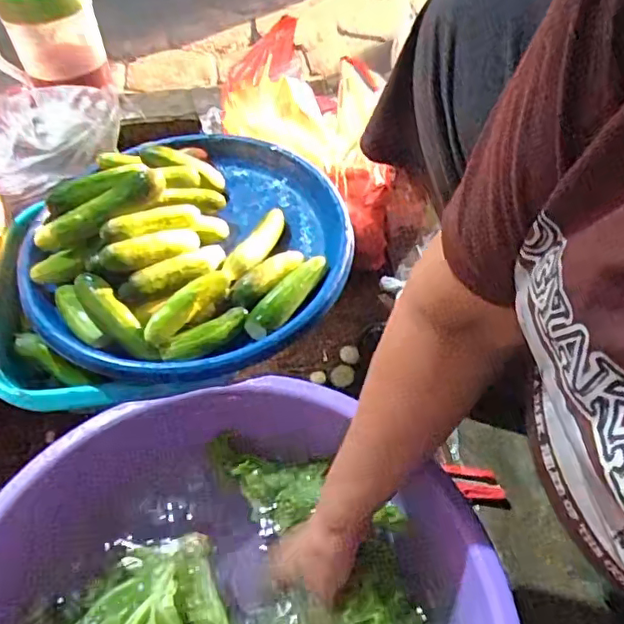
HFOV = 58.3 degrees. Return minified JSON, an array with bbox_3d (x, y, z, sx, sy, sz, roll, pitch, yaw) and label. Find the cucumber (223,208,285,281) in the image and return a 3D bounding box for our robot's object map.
[{"bbox_3d":[-0.064,-0.079,0.665,0.029,0.027,0.108,24,56,16],"label":"cucumber"}]

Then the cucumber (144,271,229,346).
[{"bbox_3d":[-0.129,-0.008,0.581,0.025,0.025,0.107,34,59,22],"label":"cucumber"}]

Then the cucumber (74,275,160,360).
[{"bbox_3d":[-0.200,0.006,0.571,0.031,0.024,0.116,-40,84,-27],"label":"cucumber"}]

